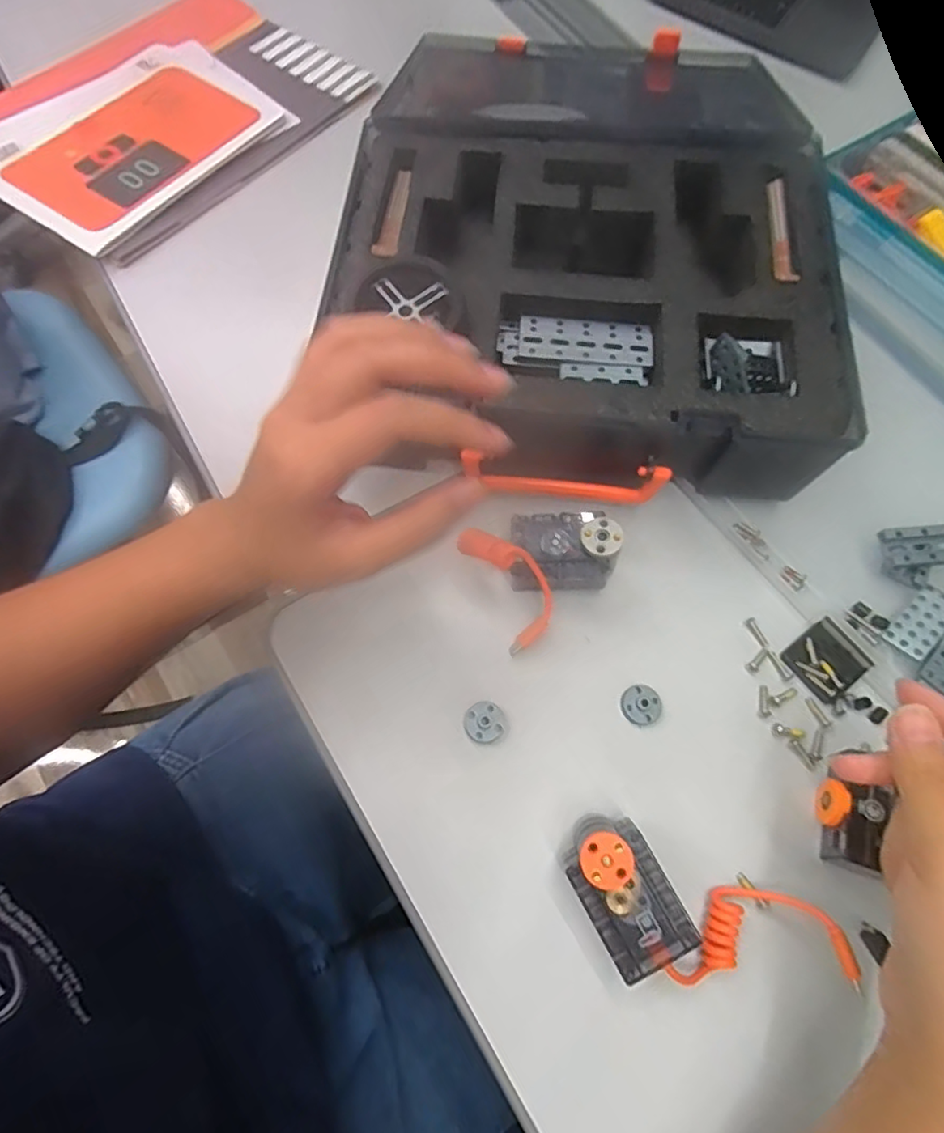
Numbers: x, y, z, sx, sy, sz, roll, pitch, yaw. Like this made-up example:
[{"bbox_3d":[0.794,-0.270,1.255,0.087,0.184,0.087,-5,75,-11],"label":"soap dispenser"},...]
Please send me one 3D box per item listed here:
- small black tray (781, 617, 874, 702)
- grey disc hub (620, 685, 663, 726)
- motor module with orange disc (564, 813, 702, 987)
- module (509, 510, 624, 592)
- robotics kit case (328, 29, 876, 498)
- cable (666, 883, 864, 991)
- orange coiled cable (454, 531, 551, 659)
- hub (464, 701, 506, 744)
[{"bbox_3d":[0.209,0.054,0.346,0.040,0.004,0.037,-35,72,-14],"label":"small black tray"},{"bbox_3d":[0.095,0.077,0.330,0.023,0.004,0.021,0,67,-1],"label":"grey disc hub"},{"bbox_3d":[0.070,0.152,0.280,0.040,0.044,0.069,-27,70,-13],"label":"motor module with orange disc"},{"bbox_3d":[0.053,-0.010,0.345,0.061,0.039,0.040,2,67,-2],"label":"module"},{"bbox_3d":[0.071,-0.203,0.399,0.292,0.094,0.319,5,67,1],"label":"robotics kit case"},{"bbox_3d":[0.133,0.175,0.282,0.081,0.022,0.038,0,67,-1],"label":"cable"},{"bbox_3d":[0.021,0.010,0.330,0.035,0.018,0.074,-36,107,-15],"label":"orange coiled cable"},{"bbox_3d":[0.007,0.084,0.321,0.021,0.004,0.021,0,67,-1],"label":"hub"}]

